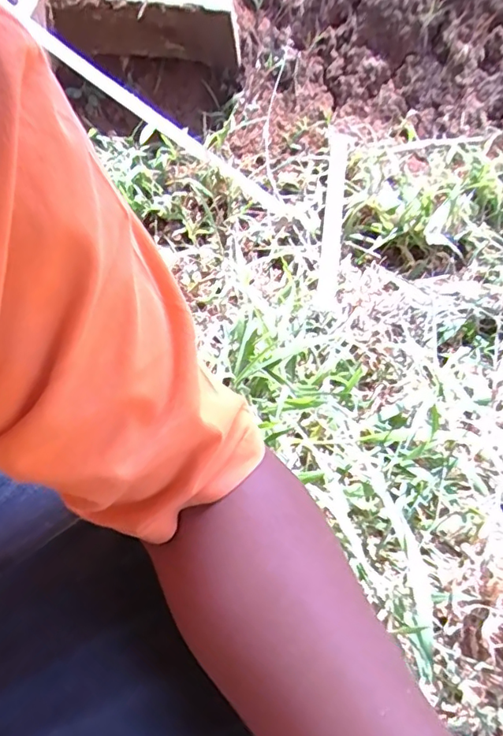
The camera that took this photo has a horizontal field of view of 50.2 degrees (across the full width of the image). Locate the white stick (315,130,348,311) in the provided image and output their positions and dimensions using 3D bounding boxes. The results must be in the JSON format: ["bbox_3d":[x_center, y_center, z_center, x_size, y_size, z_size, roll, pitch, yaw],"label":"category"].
[{"bbox_3d":[0.145,-0.281,0.944,0.035,0.020,0.485,8,52,3],"label":"white stick"}]

